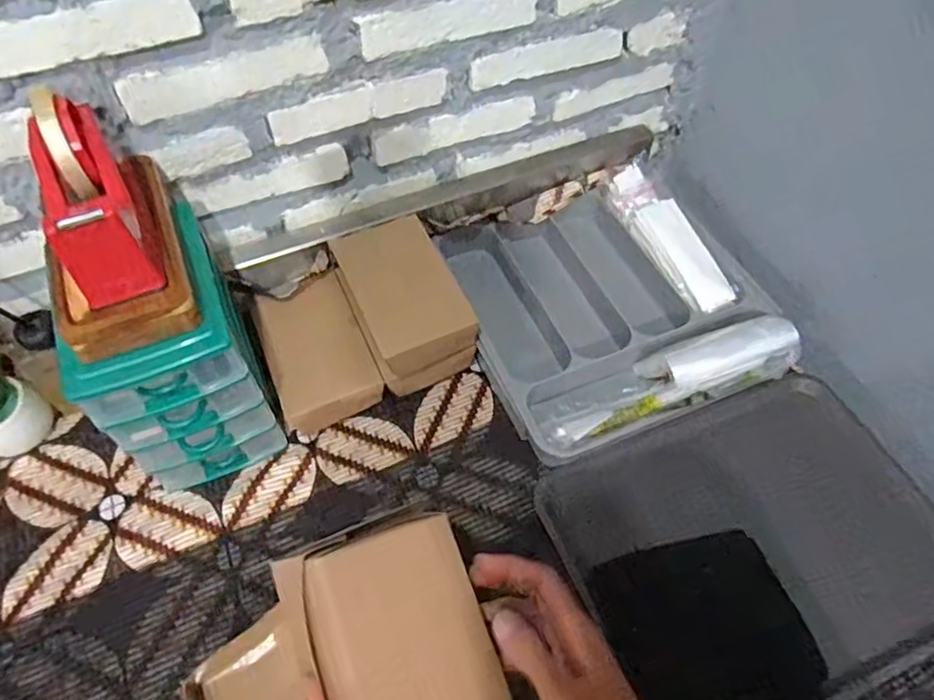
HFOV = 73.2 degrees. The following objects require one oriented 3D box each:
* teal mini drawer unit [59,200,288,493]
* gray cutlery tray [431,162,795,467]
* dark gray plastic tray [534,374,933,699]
[{"bbox_3d":[-0.283,0.012,0.623,0.142,0.210,0.161,-25,59,-15],"label":"teal mini drawer unit"},{"bbox_3d":[0.163,-0.058,0.749,0.331,0.069,0.340,-18,57,-11],"label":"gray cutlery tray"},{"bbox_3d":[0.283,0.185,0.613,0.351,0.023,0.281,-20,58,-12],"label":"dark gray plastic tray"}]

